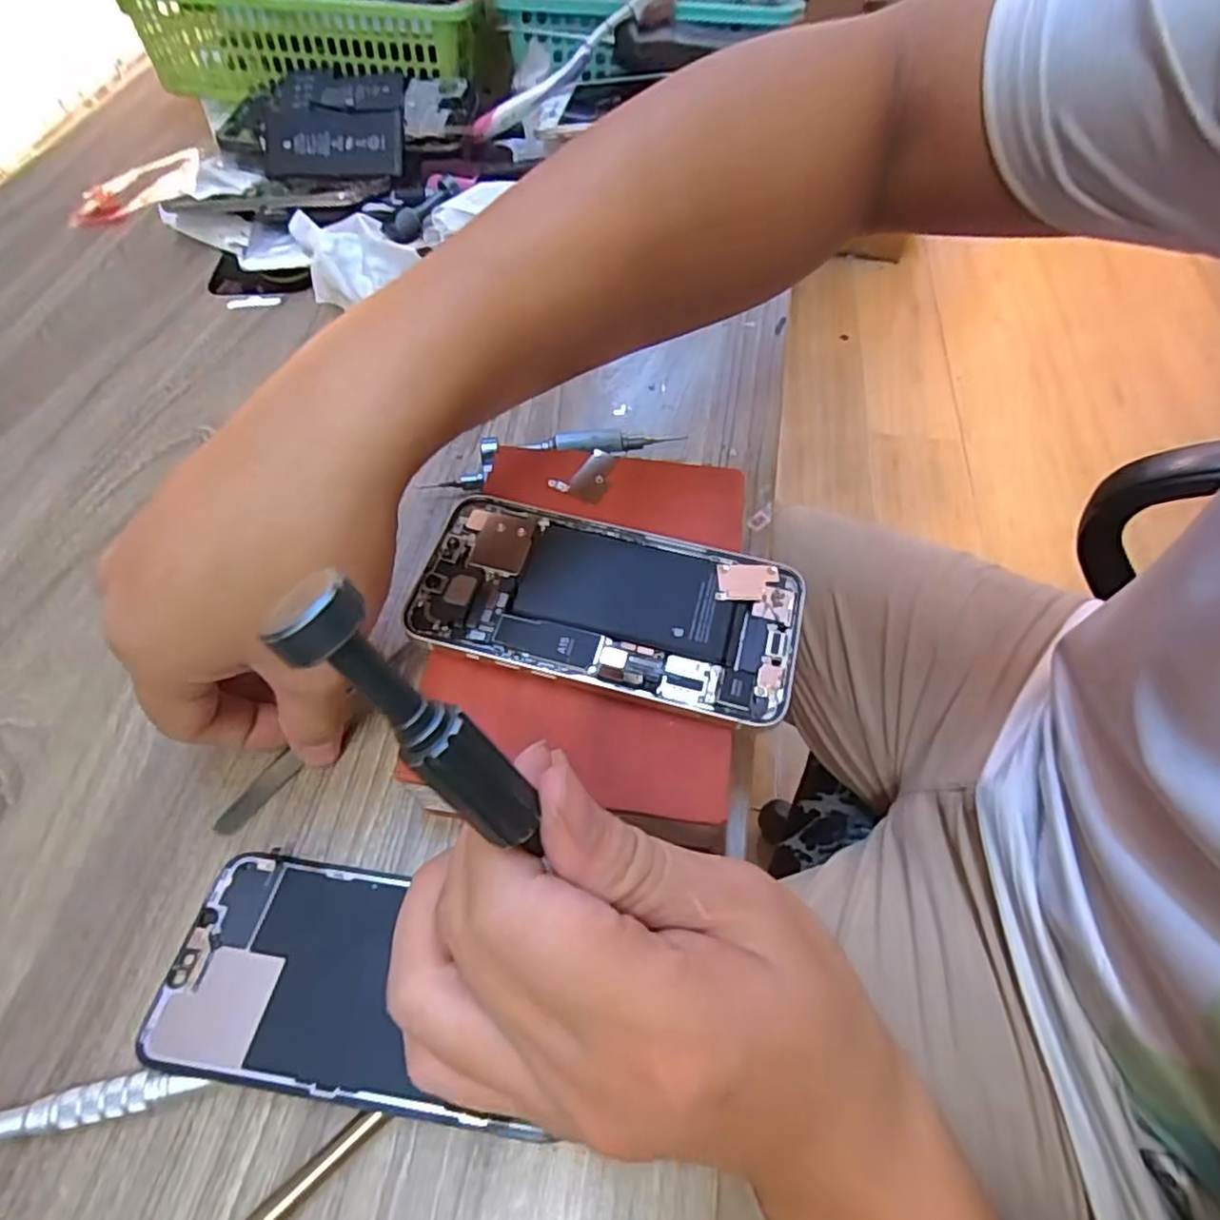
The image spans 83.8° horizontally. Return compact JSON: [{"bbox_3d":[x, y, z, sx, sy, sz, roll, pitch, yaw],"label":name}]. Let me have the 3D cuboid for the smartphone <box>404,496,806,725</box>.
[{"bbox_3d":[-0.001,-0.003,0.262,0.144,0.006,0.071,12,59,8],"label":"smartphone"}]

